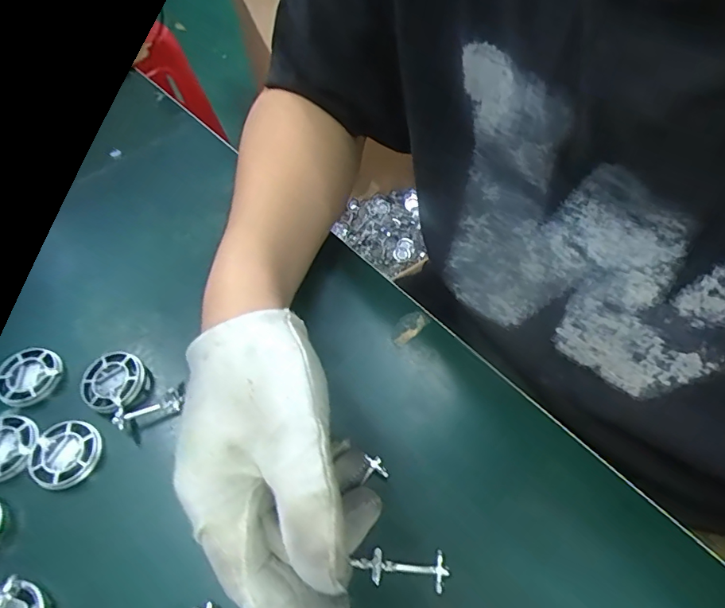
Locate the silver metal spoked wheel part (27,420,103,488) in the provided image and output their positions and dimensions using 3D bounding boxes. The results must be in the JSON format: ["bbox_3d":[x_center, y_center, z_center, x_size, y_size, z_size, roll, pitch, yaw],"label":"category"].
[{"bbox_3d":[-0.179,0.091,0.299,0.039,0.009,0.040,-20,58,-8],"label":"silver metal spoked wheel part"}]

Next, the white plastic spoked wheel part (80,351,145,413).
[{"bbox_3d":[-0.160,0.049,0.320,0.037,0.013,0.037,-2,58,4],"label":"white plastic spoked wheel part"}]

